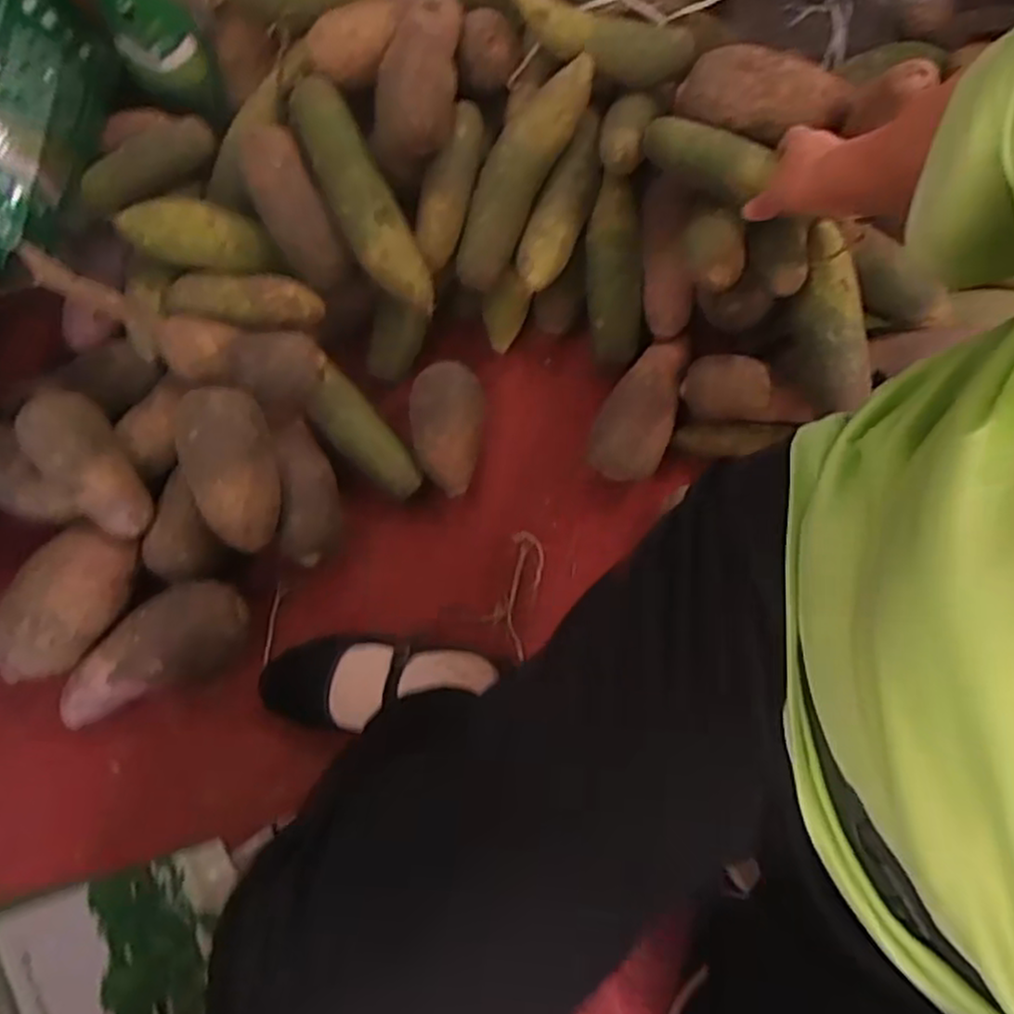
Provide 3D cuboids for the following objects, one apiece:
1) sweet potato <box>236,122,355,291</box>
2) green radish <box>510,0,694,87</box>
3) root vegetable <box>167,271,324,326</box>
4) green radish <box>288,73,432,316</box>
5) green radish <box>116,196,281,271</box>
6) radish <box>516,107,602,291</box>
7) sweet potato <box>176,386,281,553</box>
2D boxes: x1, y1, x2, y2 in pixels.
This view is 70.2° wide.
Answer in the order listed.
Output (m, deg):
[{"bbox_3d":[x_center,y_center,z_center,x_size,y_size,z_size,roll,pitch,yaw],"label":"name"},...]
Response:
[{"bbox_3d":[-0.198,-0.278,0.682,0.063,0.148,0.062,-32,34,-11],"label":"sweet potato"},{"bbox_3d":[0.087,-0.459,0.699,0.185,0.043,0.048,9,72,-14],"label":"green radish"},{"bbox_3d":[-0.253,-0.197,0.688,0.144,0.036,0.053,0,72,-2],"label":"root vegetable"},{"bbox_3d":[-0.146,-0.299,0.690,0.058,0.085,0.252,-29,97,-10],"label":"green radish"},{"bbox_3d":[-0.290,-0.258,0.683,0.150,0.046,0.050,8,72,-13],"label":"green radish"},{"bbox_3d":[0.056,-0.299,0.712,0.050,0.041,0.180,21,90,5],"label":"radish"},{"bbox_3d":[-0.241,-0.034,0.627,0.074,0.062,0.135,-17,74,-7],"label":"sweet potato"}]

